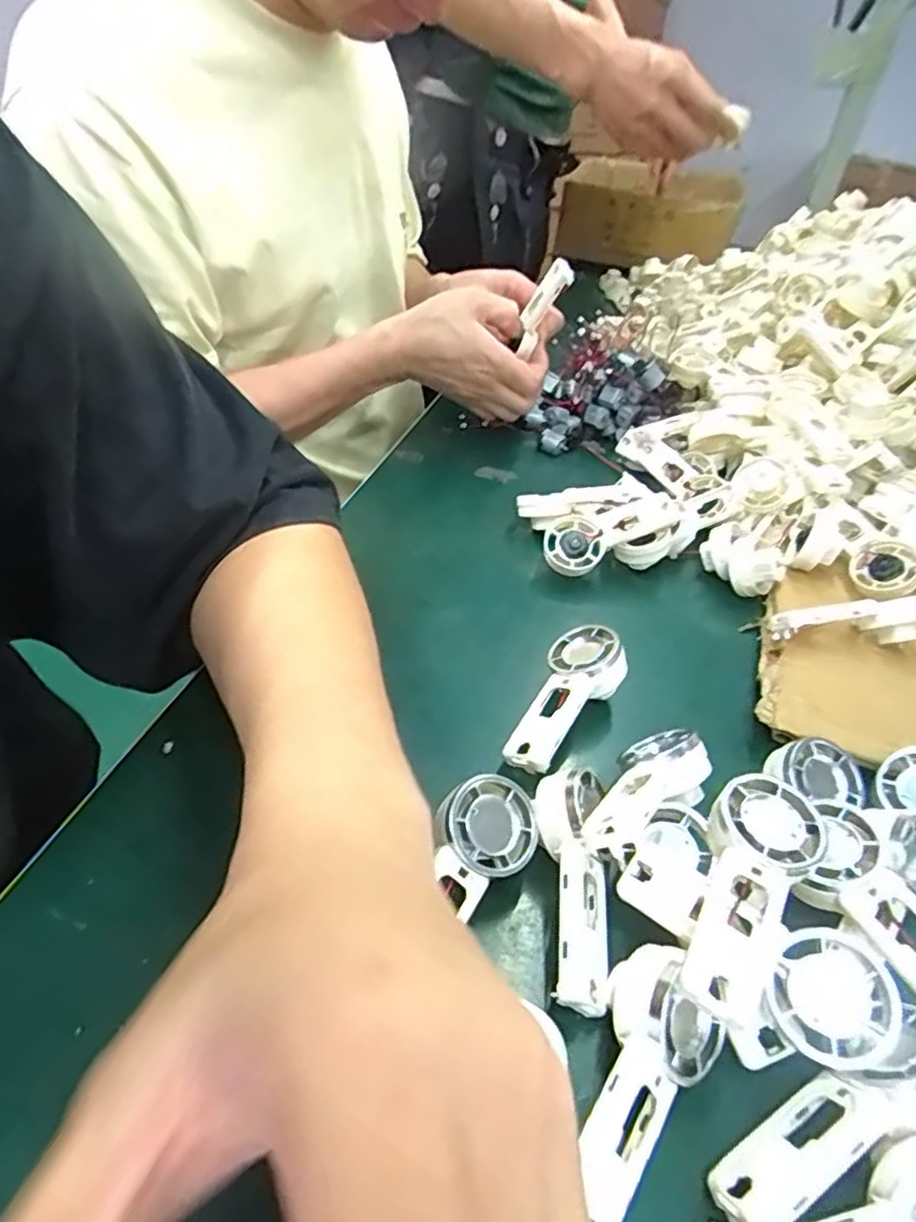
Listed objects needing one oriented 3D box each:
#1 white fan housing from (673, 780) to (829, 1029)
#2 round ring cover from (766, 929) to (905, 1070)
[{"bbox_3d":[0.104,0.100,0.243,0.036,0.013,0.086,21,63,20],"label":"white fan housing"},{"bbox_3d":[0.121,0.125,0.220,0.037,0.004,0.037,-11,57,18],"label":"round ring cover"}]

